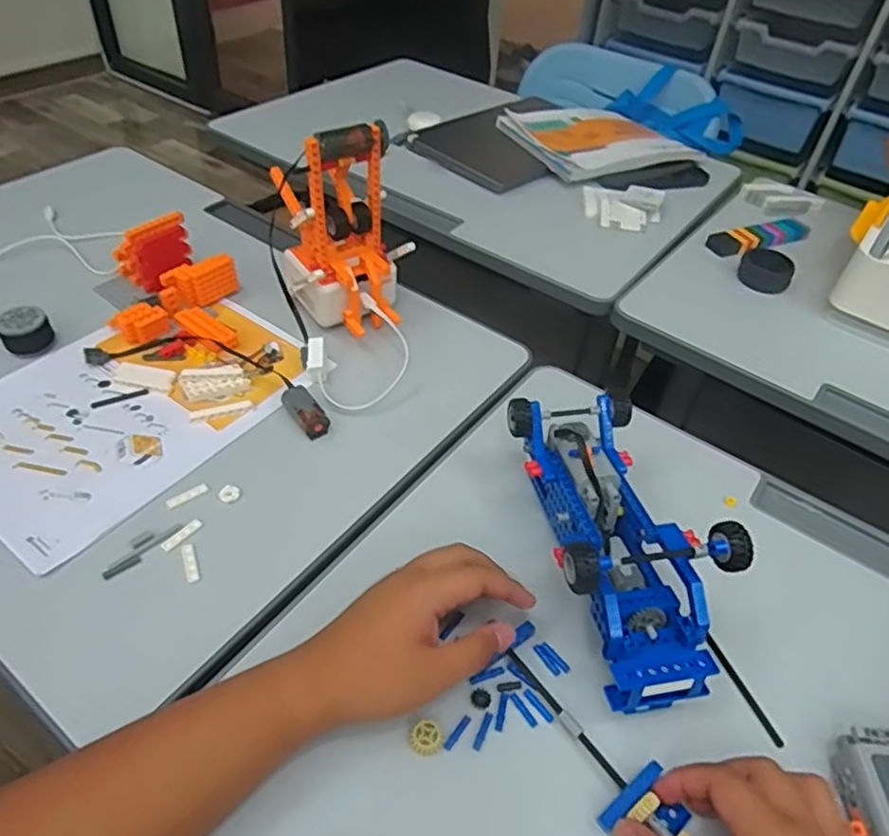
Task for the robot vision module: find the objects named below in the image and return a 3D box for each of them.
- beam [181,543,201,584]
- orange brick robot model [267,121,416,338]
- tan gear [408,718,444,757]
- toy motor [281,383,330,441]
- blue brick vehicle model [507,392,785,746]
[{"bbox_3d":[-0.182,0.104,0.472,0.009,0.004,0.033,-17,51,-21],"label":"beam"},{"bbox_3d":[-0.095,-0.172,0.618,0.119,0.184,0.112,-5,47,-10],"label":"orange brick robot model"},{"bbox_3d":[-0.011,0.194,0.399,0.020,0.007,0.019,3,47,-3],"label":"tan gear"},{"bbox_3d":[-0.120,-0.007,0.570,0.023,0.024,0.048,-32,57,-30],"label":"toy motor"},{"bbox_3d":[0.111,0.086,0.444,0.118,0.104,0.239,-10,47,-15],"label":"blue brick vehicle model"}]

